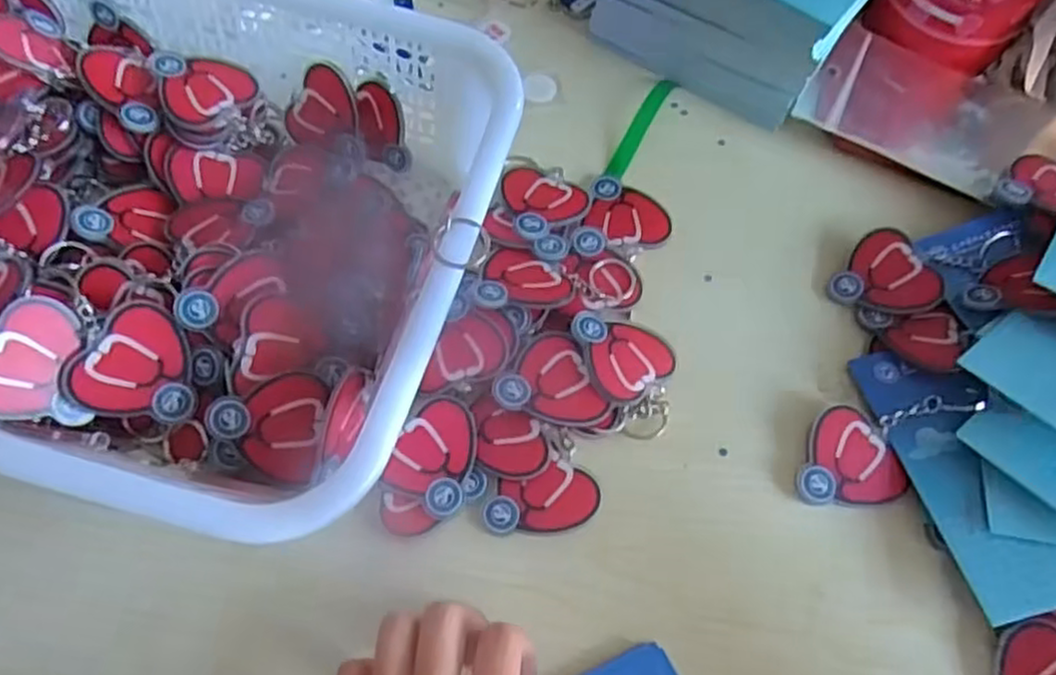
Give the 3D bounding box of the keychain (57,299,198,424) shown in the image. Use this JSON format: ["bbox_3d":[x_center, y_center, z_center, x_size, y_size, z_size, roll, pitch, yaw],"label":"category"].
[{"bbox_3d":[-0.175,0.011,0.334,0.051,0.007,0.050,13,78,-15],"label":"keychain"}]

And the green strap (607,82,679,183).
[{"bbox_3d":[0.068,-0.128,0.448,0.012,0.009,0.082,25,66,10],"label":"green strap"}]

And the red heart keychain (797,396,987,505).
[{"bbox_3d":[0.174,0.054,0.359,0.088,0.017,0.046,-3,65,-4],"label":"red heart keychain"}]

